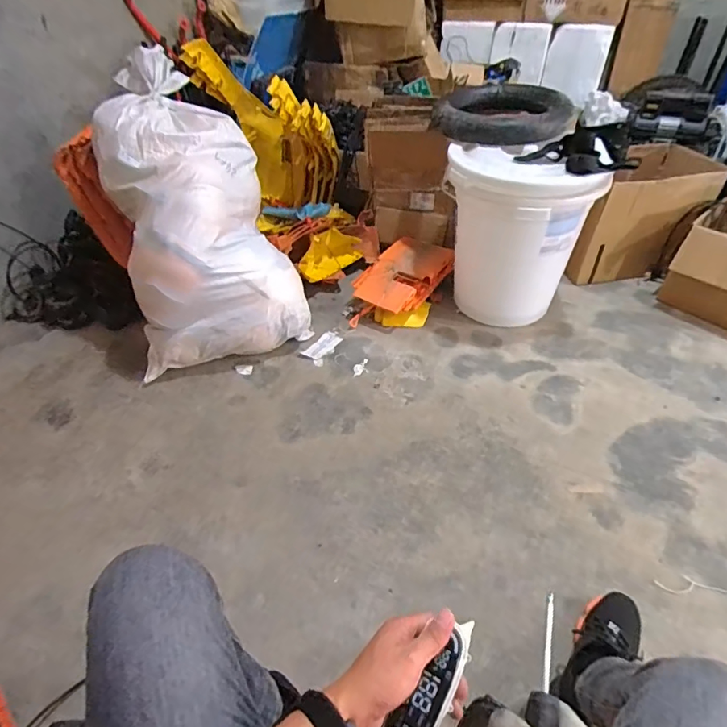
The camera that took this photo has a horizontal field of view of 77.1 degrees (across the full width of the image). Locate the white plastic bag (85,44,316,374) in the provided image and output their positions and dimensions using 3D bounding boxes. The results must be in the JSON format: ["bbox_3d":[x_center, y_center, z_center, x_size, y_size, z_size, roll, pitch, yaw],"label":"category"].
[{"bbox_3d":[-0.470,-0.393,1.344,0.502,0.704,0.382,-13,44,-11],"label":"white plastic bag"}]

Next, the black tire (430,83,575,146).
[{"bbox_3d":[0.435,-0.794,1.444,0.422,0.074,0.379,14,45,16],"label":"black tire"}]

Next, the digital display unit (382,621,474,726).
[{"bbox_3d":[0.067,0.310,0.431,0.039,0.020,0.131,29,66,27],"label":"digital display unit"}]

